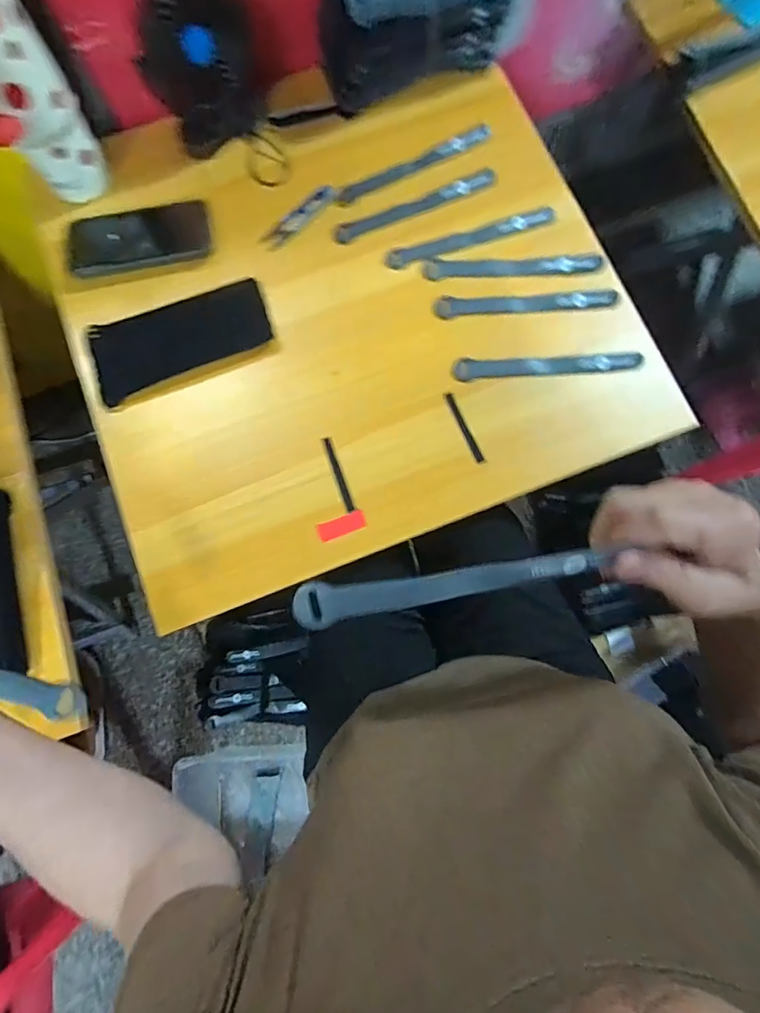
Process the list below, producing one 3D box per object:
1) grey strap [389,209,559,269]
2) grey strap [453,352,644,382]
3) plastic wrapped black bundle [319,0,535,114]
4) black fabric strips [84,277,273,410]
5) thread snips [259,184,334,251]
[{"bbox_3d":[0.103,-0.308,0.536,0.195,0.011,0.021,-15,80,-2],"label":"grey strap"},{"bbox_3d":[0.181,-0.151,0.495,0.198,0.011,0.022,-3,80,0],"label":"grey strap"},{"bbox_3d":[0.045,-0.547,0.521,0.222,0.111,0.079,-23,81,-3],"label":"plastic wrapped black bundle"},{"bbox_3d":[-0.219,-0.185,0.509,0.193,0.015,0.084,-20,80,-3],"label":"black fabric strips"},{"bbox_3d":[-0.093,-0.334,0.537,0.101,0.009,0.020,-44,82,-7],"label":"thread snips"}]

